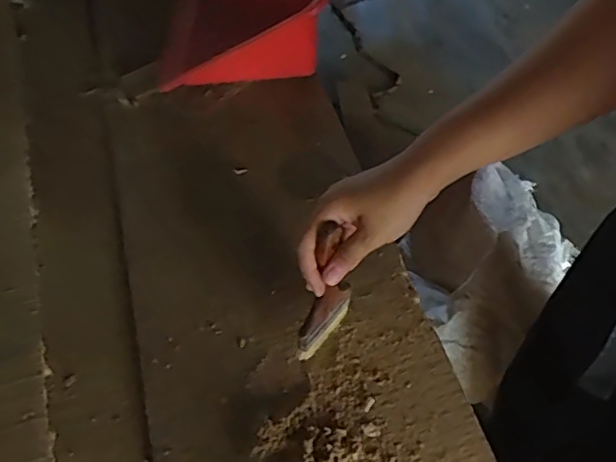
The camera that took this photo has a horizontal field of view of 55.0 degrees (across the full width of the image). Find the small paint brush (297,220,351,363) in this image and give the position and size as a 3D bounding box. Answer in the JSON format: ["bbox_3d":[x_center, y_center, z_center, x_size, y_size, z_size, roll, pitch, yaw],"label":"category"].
[{"bbox_3d":[0.018,0.054,0.530,0.010,0.172,0.075,34,56,25],"label":"small paint brush"}]

